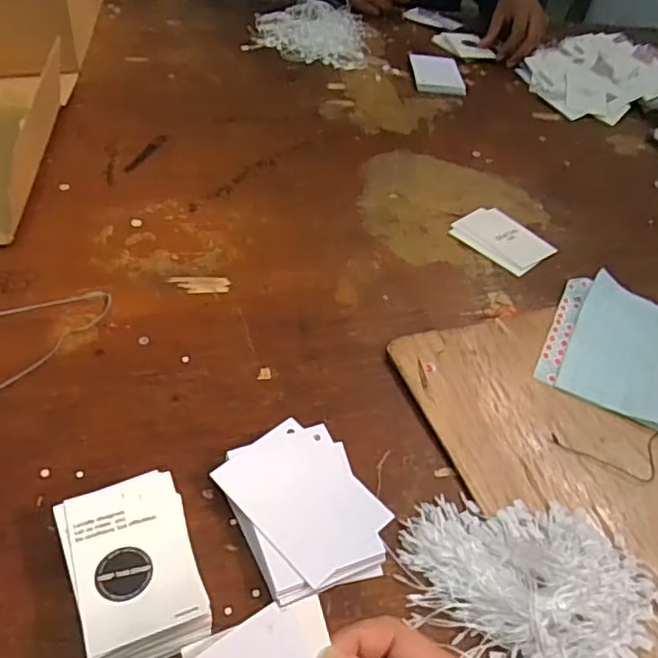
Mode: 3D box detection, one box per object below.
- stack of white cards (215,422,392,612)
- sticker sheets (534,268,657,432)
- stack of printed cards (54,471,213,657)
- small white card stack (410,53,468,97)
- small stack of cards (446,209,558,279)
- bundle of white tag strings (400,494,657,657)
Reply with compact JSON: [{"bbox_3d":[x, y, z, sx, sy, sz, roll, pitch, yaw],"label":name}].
[{"bbox_3d":[-0.016,0.115,0.393,0.086,0.022,0.107,-18,51,-22],"label":"stack of white cards"},{"bbox_3d":[0.259,0.014,0.532,0.123,0.011,0.155,24,48,16],"label":"sticker sheets"},{"bbox_3d":[-0.110,0.138,0.345,0.072,0.040,0.100,-15,50,-20],"label":"stack of printed cards"},{"bbox_3d":[0.154,-0.366,0.872,0.069,0.015,0.100,2,46,-5],"label":"small white card stack"},{"bbox_3d":[0.179,-0.095,0.629,0.071,0.005,0.093,-29,56,-30],"label":"small stack of cards"},{"bbox_3d":[0.123,0.148,0.372,0.151,0.026,0.112,23,48,15],"label":"bundle of white tag strings"}]

